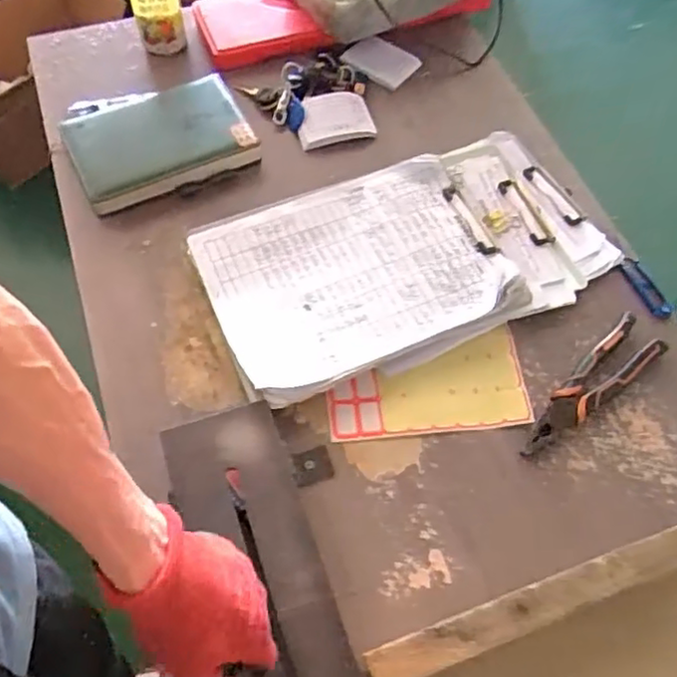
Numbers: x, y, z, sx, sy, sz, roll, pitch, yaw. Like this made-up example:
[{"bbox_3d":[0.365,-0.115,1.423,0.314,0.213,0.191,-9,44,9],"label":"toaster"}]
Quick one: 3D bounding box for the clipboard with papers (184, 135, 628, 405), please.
[{"bbox_3d":[0.072,-0.092,0.723,0.424,0.045,0.234,-20,63,-12],"label":"clipboard with papers"}]

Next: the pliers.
[{"bbox_3d":[0.248,0.052,0.652,0.183,0.020,0.050,-41,69,-21],"label":"pliers"}]

